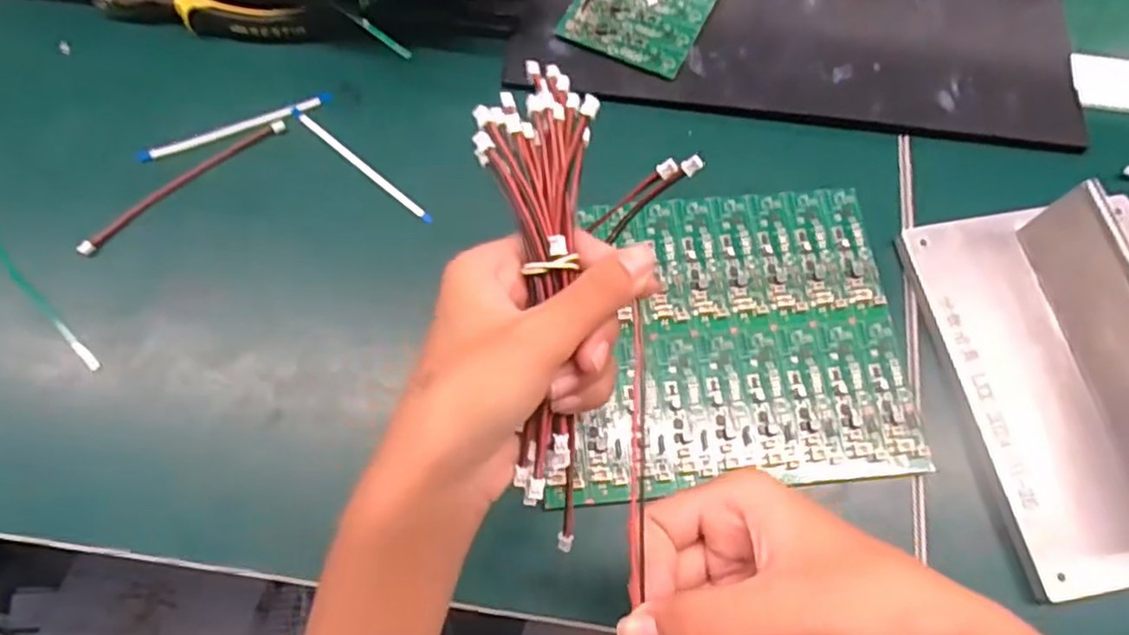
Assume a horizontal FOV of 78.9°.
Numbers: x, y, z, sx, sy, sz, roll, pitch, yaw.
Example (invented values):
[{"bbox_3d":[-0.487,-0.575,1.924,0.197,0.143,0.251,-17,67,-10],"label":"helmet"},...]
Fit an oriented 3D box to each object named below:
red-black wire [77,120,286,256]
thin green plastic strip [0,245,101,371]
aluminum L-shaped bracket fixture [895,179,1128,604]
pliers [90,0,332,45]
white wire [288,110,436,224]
[{"bbox_3d":[-0.225,-0.080,0.405,0.131,0.008,0.014,-40,75,-13],"label":"red-black wire"},{"bbox_3d":[-0.319,-0.034,0.388,0.189,0.004,0.006,42,75,13],"label":"thin green plastic strip"},{"bbox_3d":[0.280,0.024,0.343,0.140,0.060,0.198,-10,70,-4],"label":"aluminum L-shaped bracket fixture"},{"bbox_3d":[-0.228,-0.196,0.441,0.146,0.021,0.027,7,70,2],"label":"pliers"},{"bbox_3d":[-0.125,-0.094,0.413,0.118,0.004,0.006,39,74,13],"label":"white wire"}]

